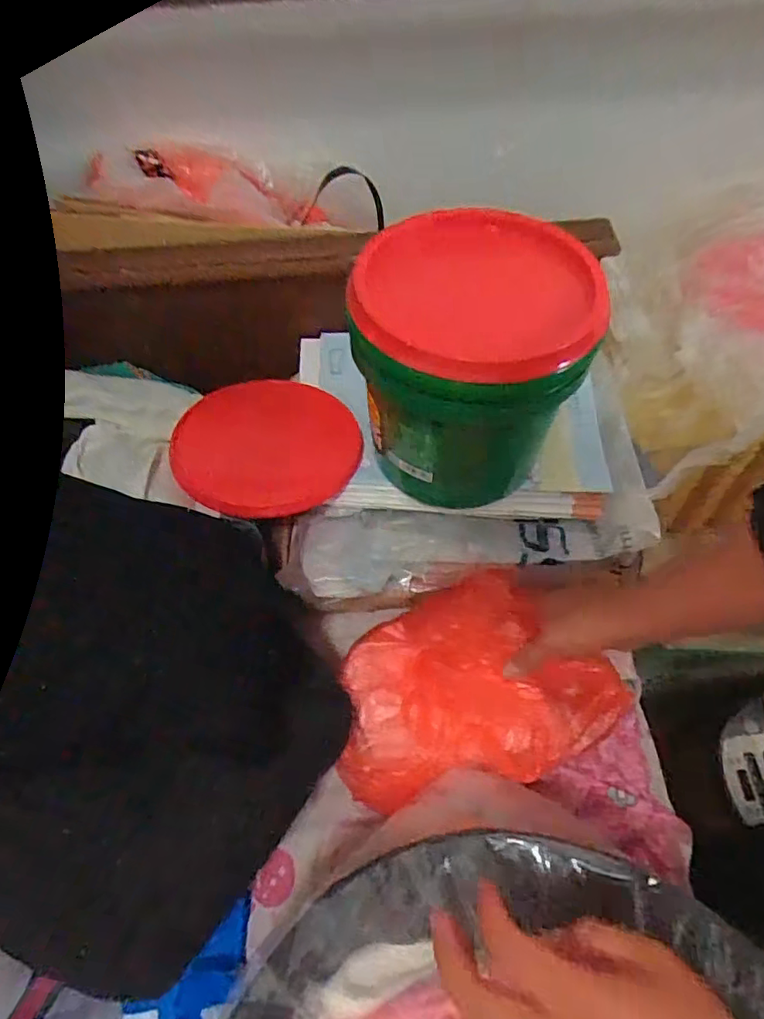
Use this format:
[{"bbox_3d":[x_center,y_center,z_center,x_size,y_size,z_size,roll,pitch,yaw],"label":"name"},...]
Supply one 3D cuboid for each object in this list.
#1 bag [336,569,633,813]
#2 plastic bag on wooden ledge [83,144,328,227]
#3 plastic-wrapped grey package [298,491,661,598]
[{"bbox_3d":[0.083,0.154,0.519,0.239,0.080,0.165,-9,59,-4],"label":"bag"},{"bbox_3d":[-0.173,-0.336,0.599,0.246,0.045,0.091,-2,56,-23],"label":"plastic bag on wooden ledge"},{"bbox_3d":[0.088,0.033,0.541,0.323,0.029,0.084,-3,58,0],"label":"plastic-wrapped grey package"}]

